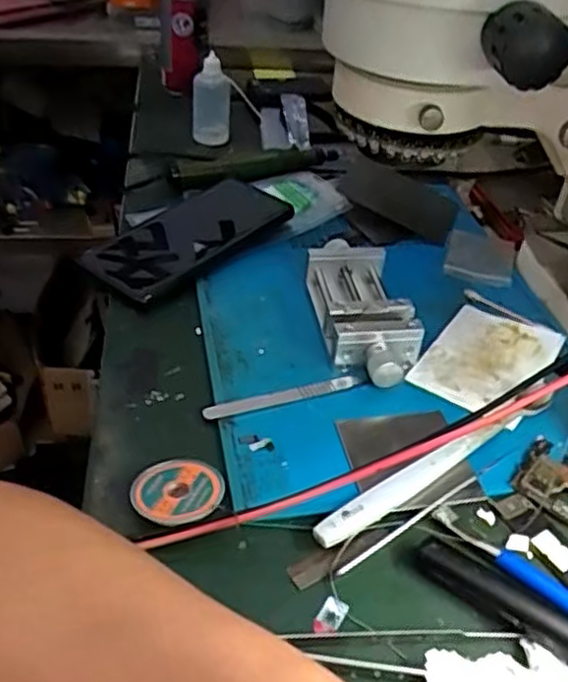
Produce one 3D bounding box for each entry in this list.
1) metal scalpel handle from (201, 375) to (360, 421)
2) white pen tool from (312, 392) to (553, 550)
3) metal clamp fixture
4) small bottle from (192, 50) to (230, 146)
[{"bbox_3d":[0.000,0.032,0.427,0.100,0.005,0.011,-12,41,-20],"label":"metal scalpel handle"},{"bbox_3d":[0.085,0.066,0.384,0.170,0.011,0.016,-23,46,-31],"label":"white pen tool"},{"bbox_3d":[0.052,-0.025,0.477,0.057,0.032,0.131,-2,39,-8],"label":"metal clamp fixture"},{"bbox_3d":[-0.071,-0.233,0.691,0.035,0.091,0.041,1,38,-5],"label":"small bottle"}]

